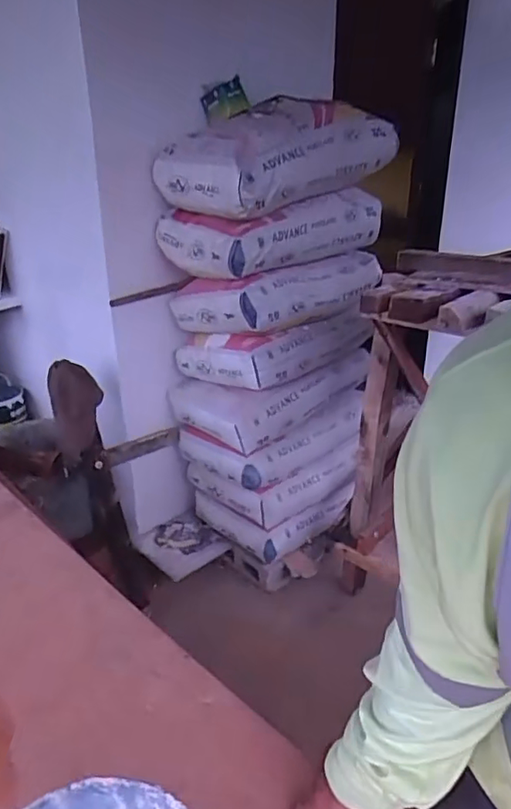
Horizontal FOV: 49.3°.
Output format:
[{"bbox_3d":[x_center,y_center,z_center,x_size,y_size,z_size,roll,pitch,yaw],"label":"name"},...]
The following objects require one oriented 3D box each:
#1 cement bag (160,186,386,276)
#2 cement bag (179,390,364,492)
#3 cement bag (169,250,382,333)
[{"bbox_3d":[0.051,-0.450,1.424,0.507,0.145,0.290,-18,30,-34],"label":"cement bag"},{"bbox_3d":[0.044,0.067,1.700,0.470,0.149,0.348,-20,31,-37],"label":"cement bag"},{"bbox_3d":[0.064,-0.325,1.530,0.497,0.152,0.323,-19,30,-35],"label":"cement bag"}]

